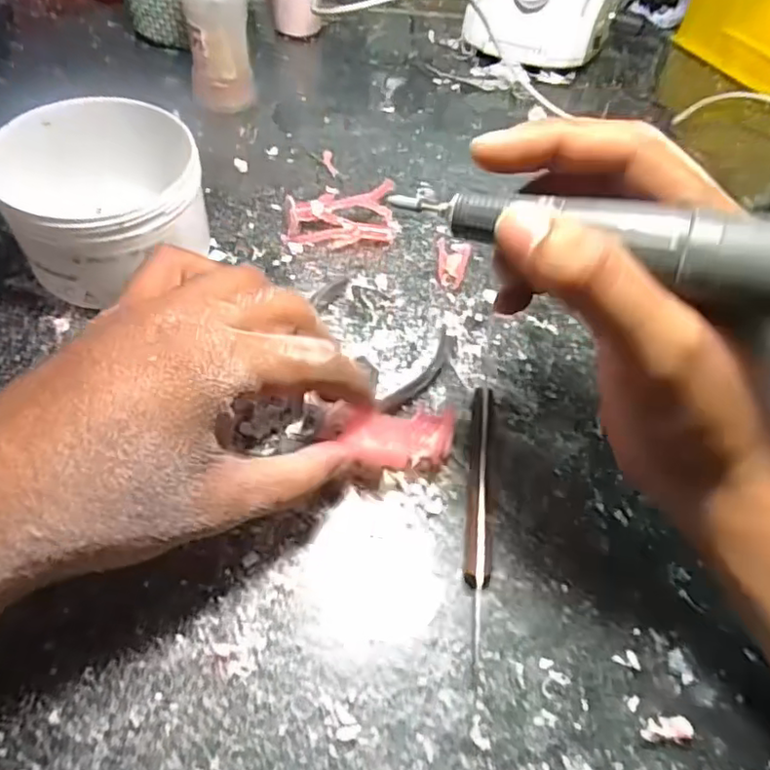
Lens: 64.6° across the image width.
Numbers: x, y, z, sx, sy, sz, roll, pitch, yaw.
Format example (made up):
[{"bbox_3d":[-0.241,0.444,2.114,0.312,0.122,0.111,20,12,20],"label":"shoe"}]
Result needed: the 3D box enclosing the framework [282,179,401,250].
[{"bbox_3d":[-0.025,-0.095,0.346,0.063,0.021,0.032,-8,57,-11],"label":"framework"}]

